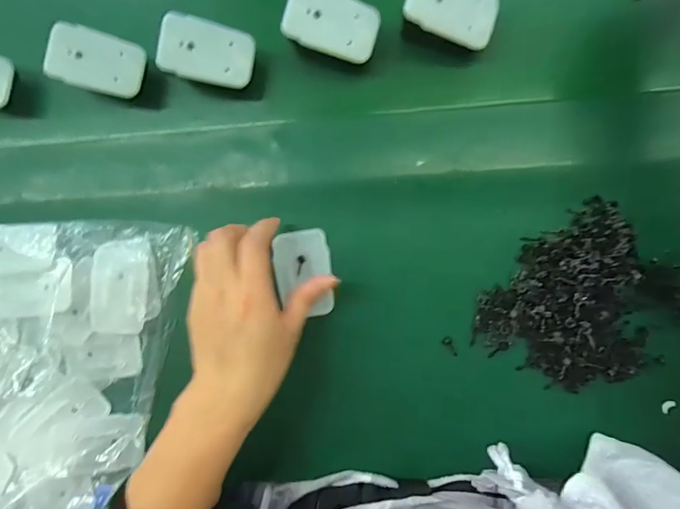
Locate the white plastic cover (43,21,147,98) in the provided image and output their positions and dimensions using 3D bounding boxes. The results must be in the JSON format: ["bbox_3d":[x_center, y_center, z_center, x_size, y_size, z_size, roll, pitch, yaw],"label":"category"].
[{"bbox_3d":[-0.186,-0.148,0.293,0.064,0.006,0.044,10,90,-17],"label":"white plastic cover"}]

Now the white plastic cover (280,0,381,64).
[{"bbox_3d":[-0.005,-0.172,0.283,0.069,0.005,0.045,15,90,-13],"label":"white plastic cover"}]

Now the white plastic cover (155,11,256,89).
[{"bbox_3d":[-0.101,-0.154,0.292,0.067,0.006,0.045,8,92,-17],"label":"white plastic cover"}]

